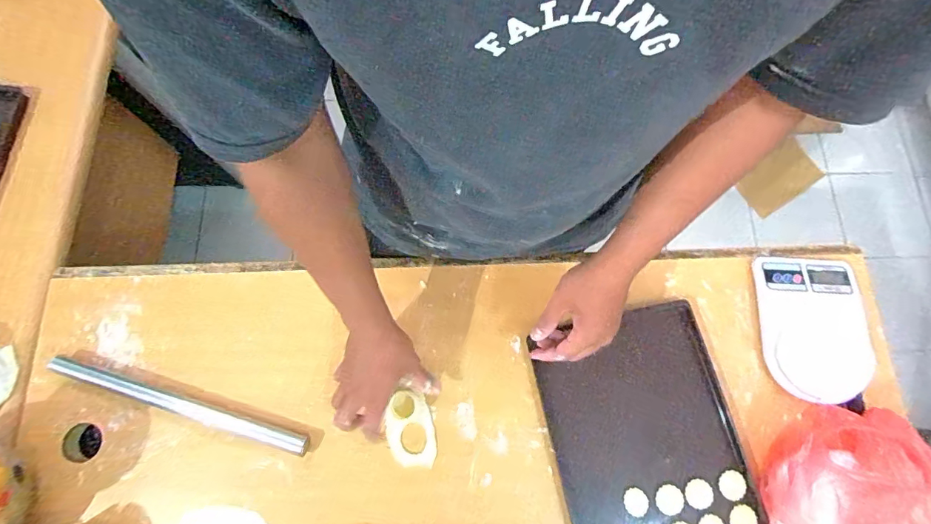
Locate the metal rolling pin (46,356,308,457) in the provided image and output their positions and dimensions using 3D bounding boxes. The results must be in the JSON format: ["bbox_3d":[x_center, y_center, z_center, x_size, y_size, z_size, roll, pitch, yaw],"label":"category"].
[{"bbox_3d":[-0.378,0.193,0.592,0.351,0.027,0.026,17,74,3],"label":"metal rolling pin"}]

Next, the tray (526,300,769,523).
[{"bbox_3d":[0.244,0.260,0.590,0.240,0.018,0.370,-11,75,-5],"label":"tray"}]

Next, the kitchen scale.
[{"bbox_3d":[0.486,0.089,0.623,0.130,0.040,0.198,0,75,-1],"label":"kitchen scale"}]

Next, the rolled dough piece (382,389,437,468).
[{"bbox_3d":[-0.074,0.222,0.589,0.058,0.015,0.100,-12,75,-6],"label":"rolled dough piece"}]

